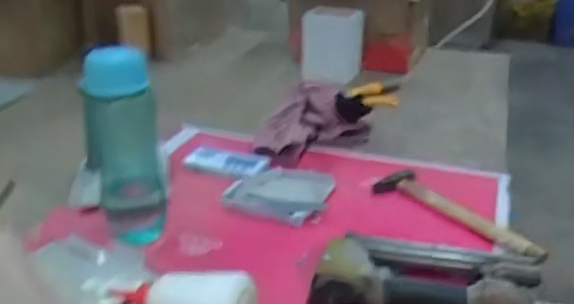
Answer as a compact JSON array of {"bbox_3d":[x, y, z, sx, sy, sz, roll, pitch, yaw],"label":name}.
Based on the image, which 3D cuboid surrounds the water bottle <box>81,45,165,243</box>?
[{"bbox_3d":[-0.196,-0.010,0.695,0.084,0.226,0.063,-5,25,-14],"label":"water bottle"}]

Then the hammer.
[{"bbox_3d":[0.213,0.080,0.746,0.061,0.030,0.243,-15,29,-32],"label":"hammer"}]

